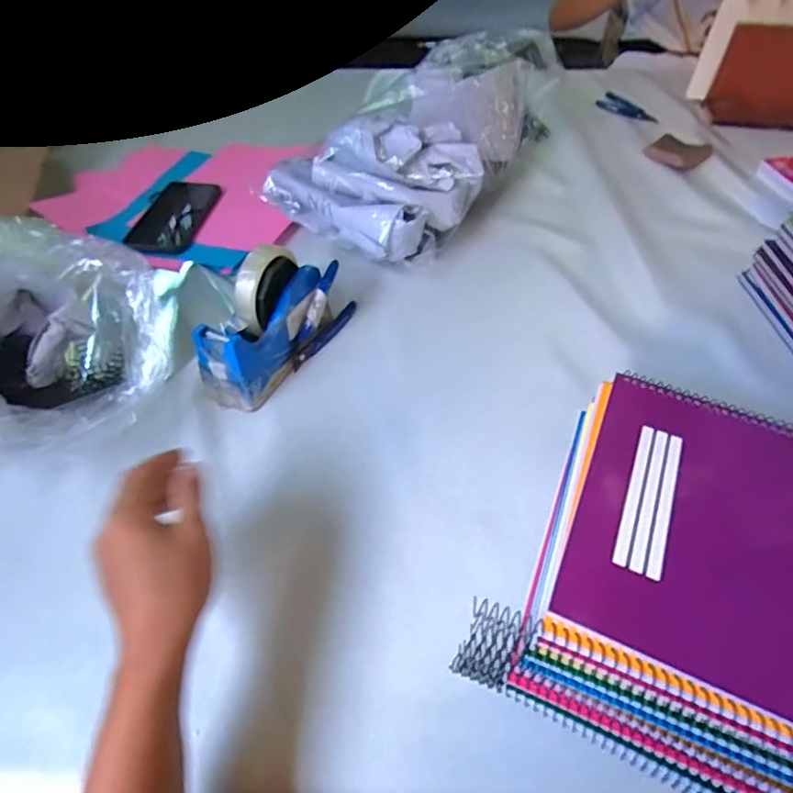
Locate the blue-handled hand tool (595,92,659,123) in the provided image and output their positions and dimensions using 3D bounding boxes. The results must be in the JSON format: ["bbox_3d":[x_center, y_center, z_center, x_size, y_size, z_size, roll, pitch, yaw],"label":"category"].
[{"bbox_3d":[0.436,-0.544,0.985,0.074,0.008,0.126,-32,58,-25],"label":"blue-handled hand tool"}]

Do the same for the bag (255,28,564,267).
[{"bbox_3d":[0.042,-0.371,0.739,0.232,0.156,0.434,27,55,21],"label":"bag"}]

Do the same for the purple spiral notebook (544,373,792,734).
[{"bbox_3d":[0.238,0.093,0.306,0.249,0.011,0.201,20,53,14],"label":"purple spiral notebook"}]

